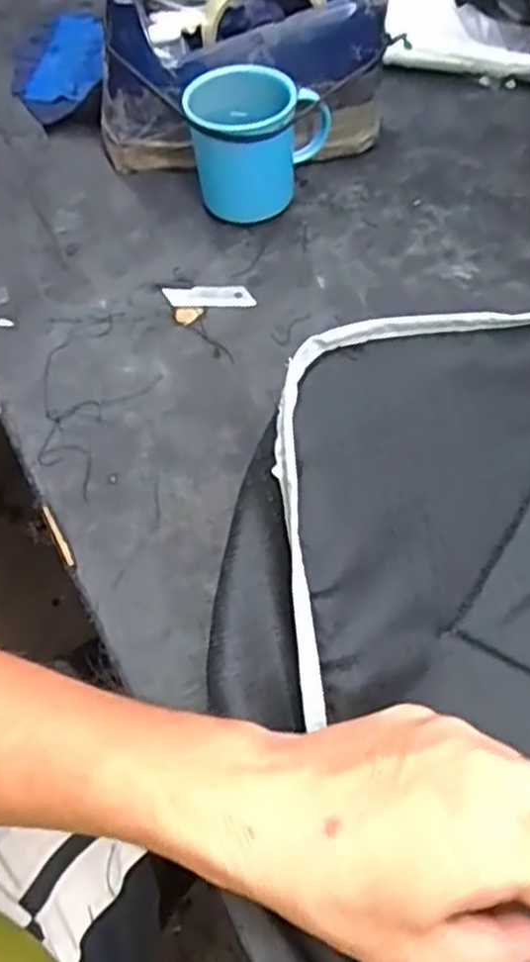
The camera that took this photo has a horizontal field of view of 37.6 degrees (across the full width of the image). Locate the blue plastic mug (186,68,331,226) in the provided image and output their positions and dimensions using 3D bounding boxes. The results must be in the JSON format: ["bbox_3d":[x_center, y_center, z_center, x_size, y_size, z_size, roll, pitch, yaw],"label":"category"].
[{"bbox_3d":[-0.005,-0.236,0.556,0.094,0.082,0.066,3,60,1],"label":"blue plastic mug"}]

